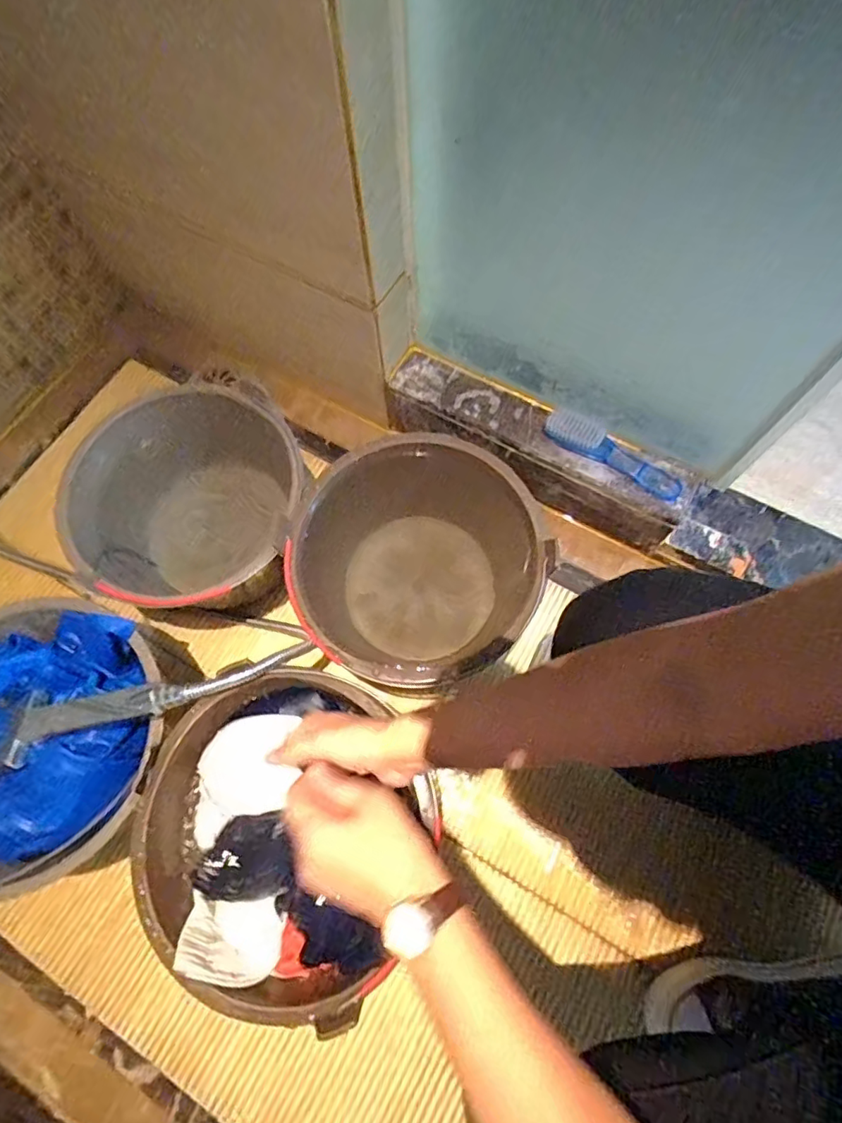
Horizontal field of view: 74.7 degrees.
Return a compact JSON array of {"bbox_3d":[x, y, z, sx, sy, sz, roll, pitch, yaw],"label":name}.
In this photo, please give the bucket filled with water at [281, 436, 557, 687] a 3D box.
[{"bbox_3d":[-0.003,0.015,0.654,0.274,0.162,0.262,0,70,1],"label":"bucket filled with water"}]

